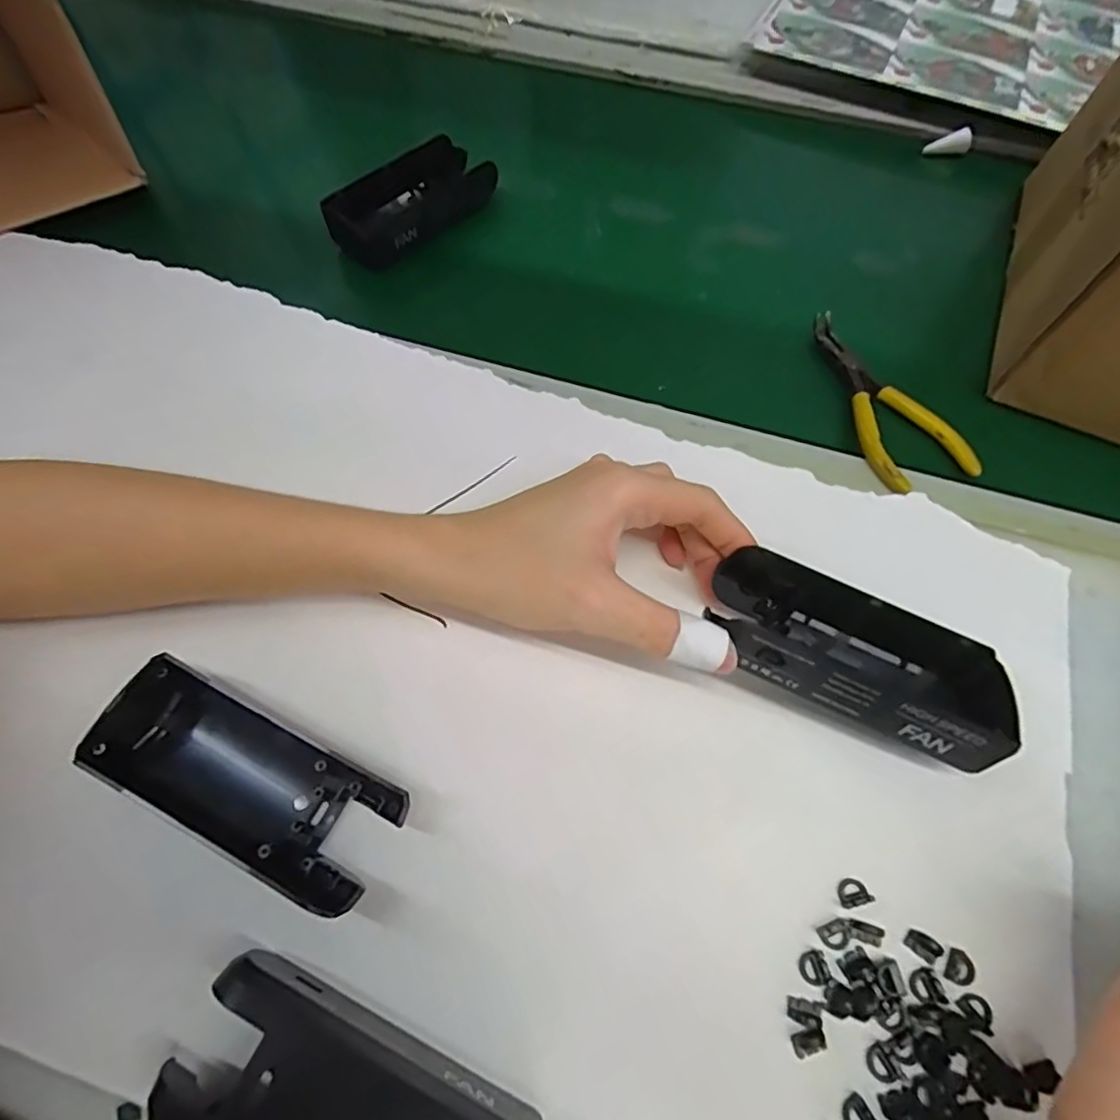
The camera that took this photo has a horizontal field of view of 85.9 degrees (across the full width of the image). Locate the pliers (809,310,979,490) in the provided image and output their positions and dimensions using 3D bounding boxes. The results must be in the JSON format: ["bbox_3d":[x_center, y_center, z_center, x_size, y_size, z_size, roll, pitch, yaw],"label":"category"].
[{"bbox_3d":[0.168,-0.089,0.319,0.053,0.010,0.118,-16,66,-8],"label":"pliers"}]

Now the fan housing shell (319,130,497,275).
[{"bbox_3d":[-0.093,-0.228,0.385,0.049,0.029,0.109,42,71,17],"label":"fan housing shell"}]

